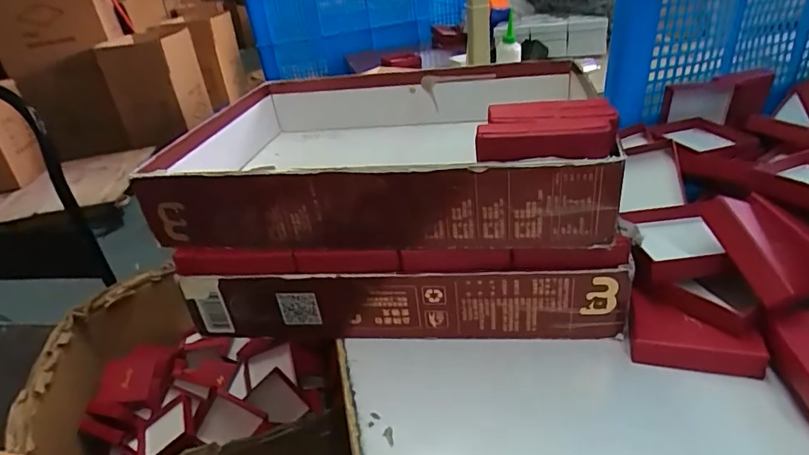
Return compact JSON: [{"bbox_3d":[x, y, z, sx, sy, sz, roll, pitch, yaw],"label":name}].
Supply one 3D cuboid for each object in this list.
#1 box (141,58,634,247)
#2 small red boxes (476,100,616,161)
[{"bbox_3d":[-0.019,-0.084,0.530,0.408,0.091,0.312,0,30,12],"label":"box"},{"bbox_3d":[0.103,-0.072,0.363,0.093,0.021,0.060,1,30,14],"label":"small red boxes"}]

